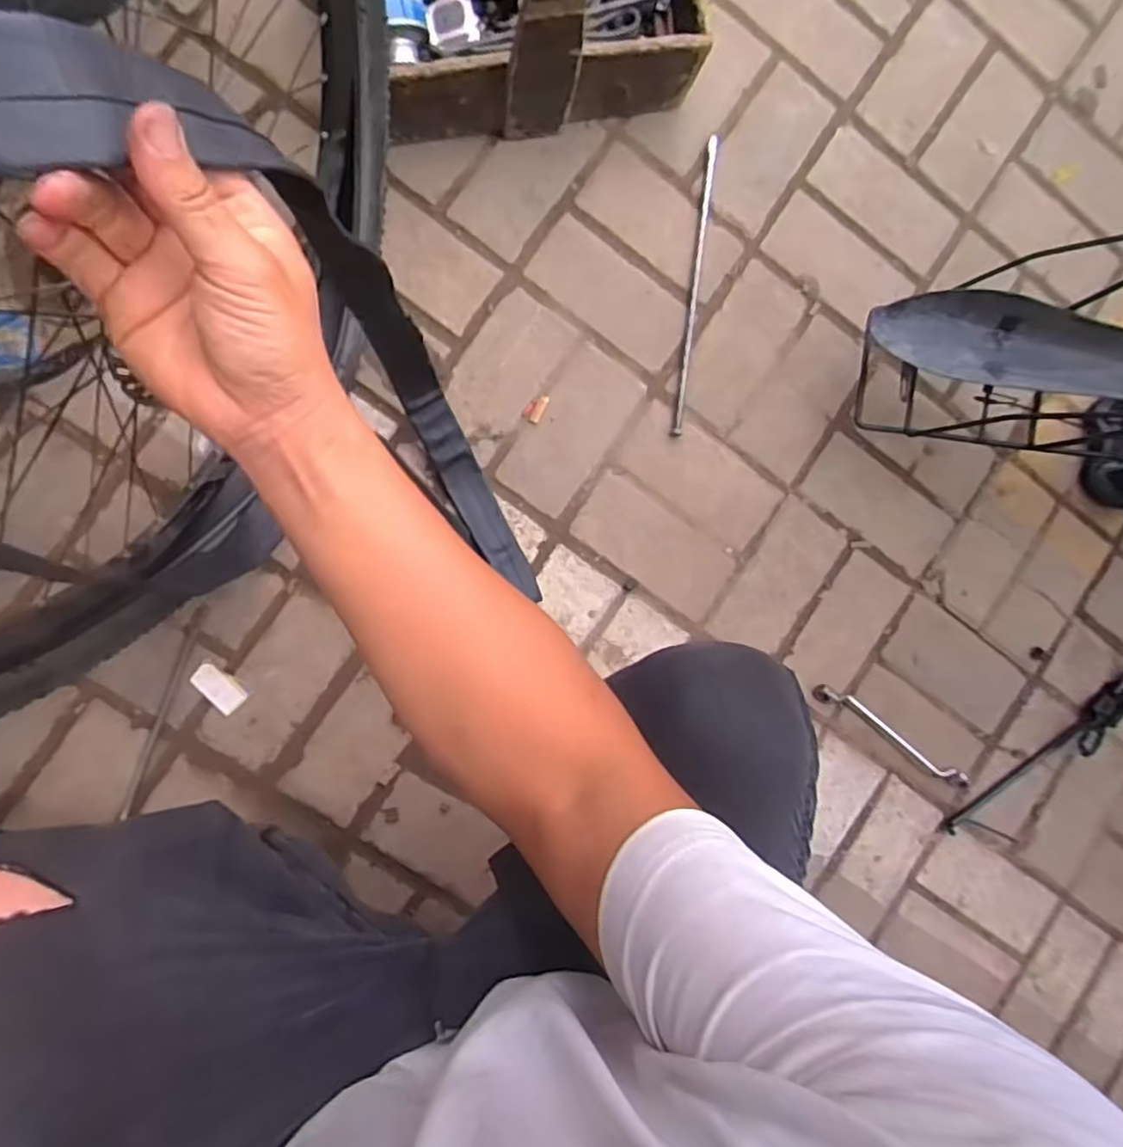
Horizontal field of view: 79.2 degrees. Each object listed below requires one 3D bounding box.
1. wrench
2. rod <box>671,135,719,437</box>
[{"bbox_3d":[0.392,0.194,0.805,0.220,0.023,0.023,33,87,-8],"label":"wrench"},{"bbox_3d":[0.150,-0.319,0.760,0.012,0.004,0.329,7,91,-8],"label":"rod"}]

